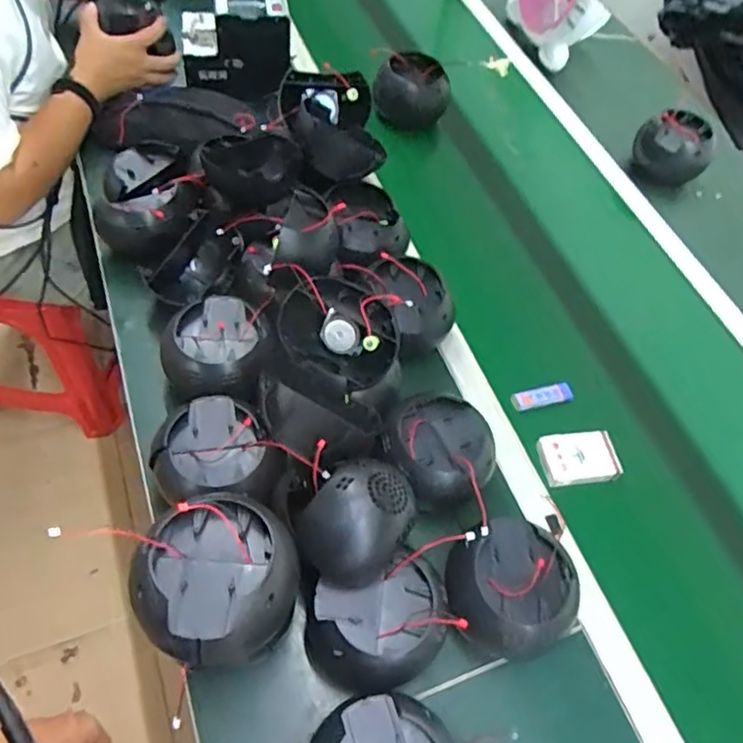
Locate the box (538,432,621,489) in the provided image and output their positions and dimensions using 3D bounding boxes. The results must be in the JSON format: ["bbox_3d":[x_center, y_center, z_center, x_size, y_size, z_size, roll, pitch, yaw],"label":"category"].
[{"bbox_3d":[0.253,0.108,0.764,0.089,0.026,0.062,-2,57,-10],"label":"box"}]

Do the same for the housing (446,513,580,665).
[{"bbox_3d":[0.138,0.220,0.627,0.123,0.076,0.118,4,56,-6],"label":"housing"}]

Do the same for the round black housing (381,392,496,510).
[{"bbox_3d":[0.073,0.092,0.703,0.119,0.074,0.117,4,56,-6],"label":"round black housing"}]

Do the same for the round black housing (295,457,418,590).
[{"bbox_3d":[-0.010,0.142,0.604,0.090,0.071,0.120,41,60,18],"label":"round black housing"}]

